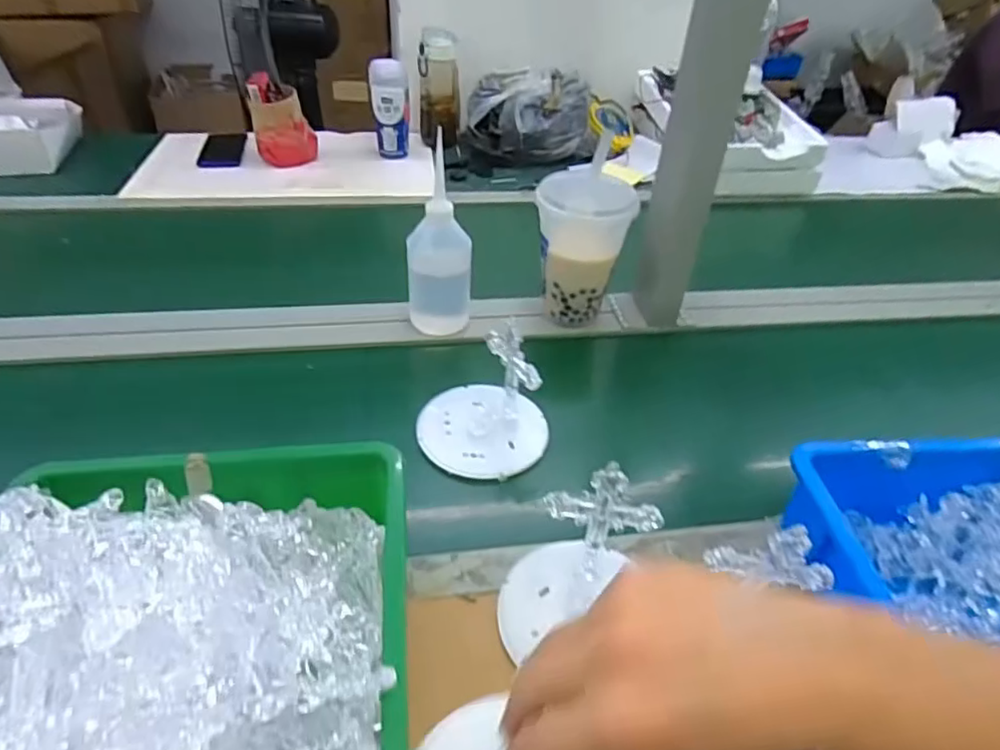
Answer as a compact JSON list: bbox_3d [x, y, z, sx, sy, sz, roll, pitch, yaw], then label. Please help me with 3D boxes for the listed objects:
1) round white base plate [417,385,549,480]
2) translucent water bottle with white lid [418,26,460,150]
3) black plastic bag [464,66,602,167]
[{"bbox_3d":[-0.022,0.053,0.627,0.129,0.020,0.115,31,47,29],"label":"round white base plate"},{"bbox_3d":[-0.114,-0.536,1.181,0.078,0.193,0.060,-2,40,-7],"label":"translucent water bottle with white lid"},{"bbox_3d":[0.053,-0.493,1.185,0.246,0.134,0.175,6,40,2],"label":"black plastic bag"}]

